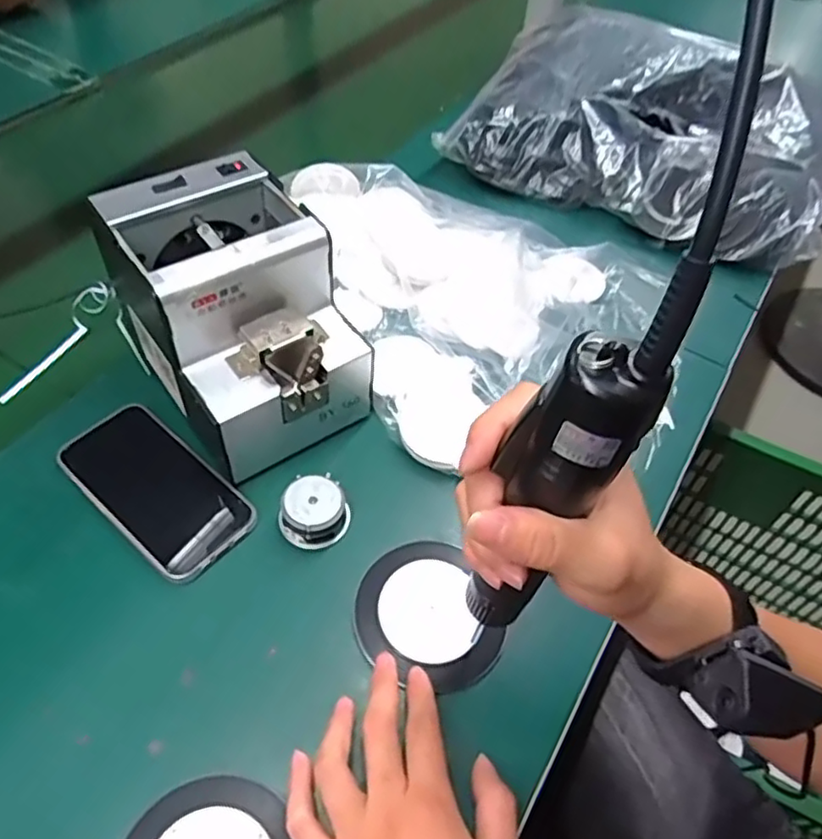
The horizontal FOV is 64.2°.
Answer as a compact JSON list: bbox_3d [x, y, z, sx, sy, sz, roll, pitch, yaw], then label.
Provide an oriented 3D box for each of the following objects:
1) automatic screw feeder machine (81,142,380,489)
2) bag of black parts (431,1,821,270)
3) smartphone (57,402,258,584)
[{"bbox_3d":[-0.124,-0.076,0.483,0.122,0.147,0.162,-28,59,-24],"label":"automatic screw feeder machine"},{"bbox_3d":[0.280,-0.345,0.755,0.400,0.109,0.294,22,54,12],"label":"bag of black parts"},{"bbox_3d":[-0.182,0.048,0.471,0.145,0.016,0.074,36,58,21],"label":"smartphone"}]

